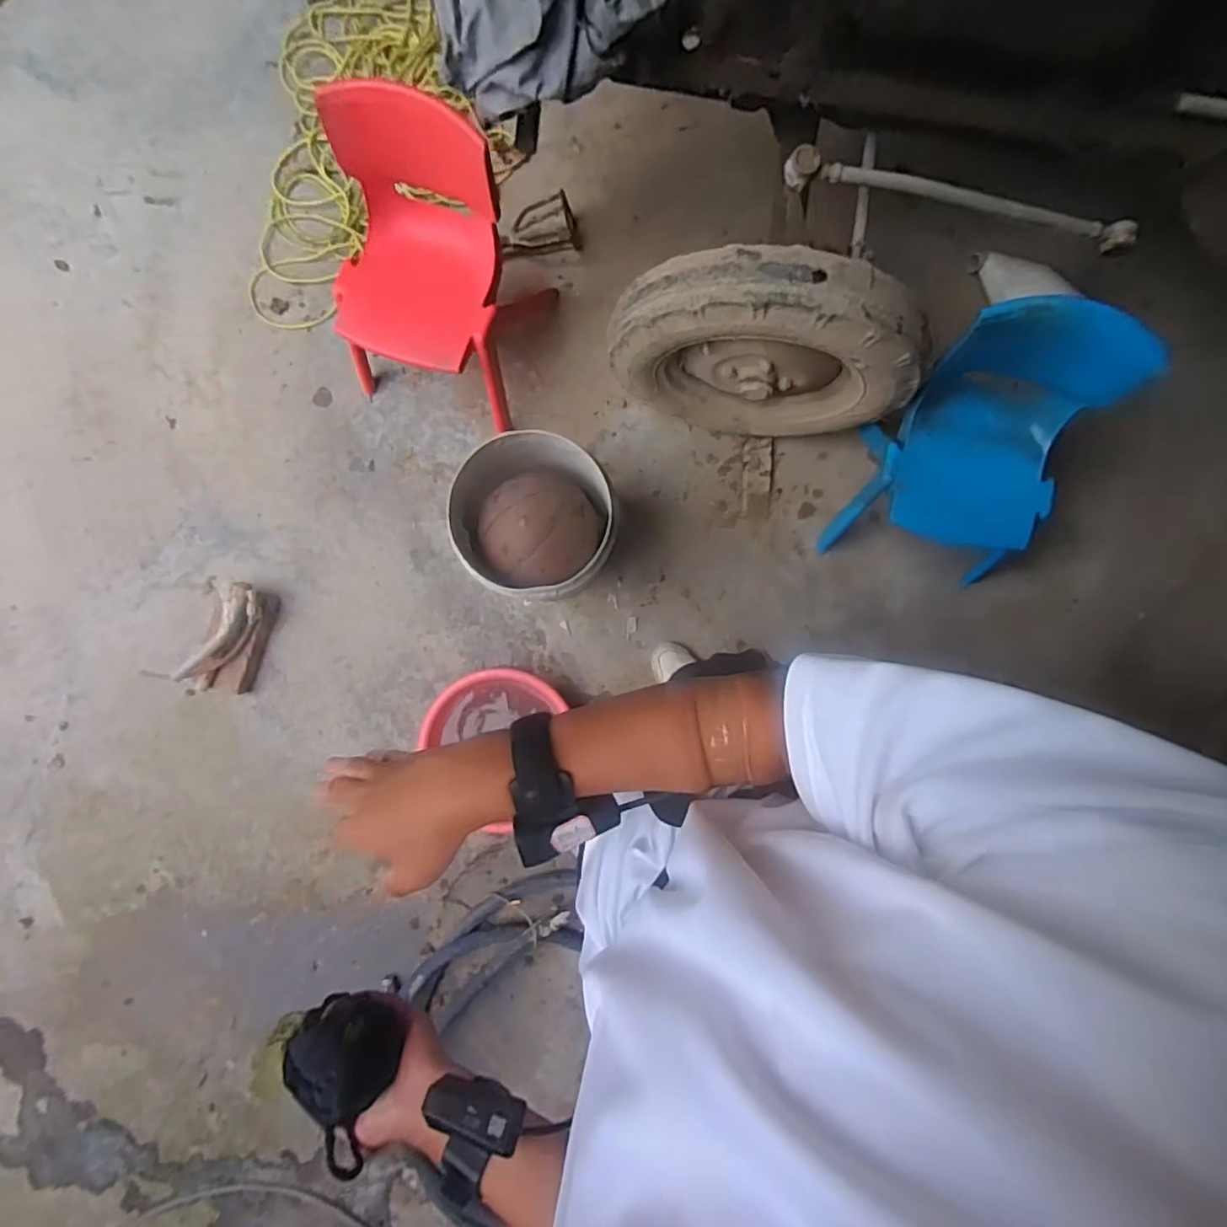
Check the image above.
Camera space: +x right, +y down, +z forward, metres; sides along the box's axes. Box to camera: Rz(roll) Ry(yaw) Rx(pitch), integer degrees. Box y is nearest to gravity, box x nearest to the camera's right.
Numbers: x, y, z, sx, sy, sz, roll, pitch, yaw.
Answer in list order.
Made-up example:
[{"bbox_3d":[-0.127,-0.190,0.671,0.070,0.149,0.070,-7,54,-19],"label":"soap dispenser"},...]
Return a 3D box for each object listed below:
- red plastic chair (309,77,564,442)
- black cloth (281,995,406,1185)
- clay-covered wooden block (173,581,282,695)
[{"bbox_3d":[-0.357,-0.650,1.224,0.324,0.478,0.411,18,87,0],"label":"red plastic chair"},{"bbox_3d":[-0.209,0.377,0.505,0.065,0.069,0.113,-30,87,3],"label":"black cloth"},{"bbox_3d":[-0.863,0.050,1.387,0.146,0.090,0.259,22,91,4],"label":"clay-covered wooden block"}]

